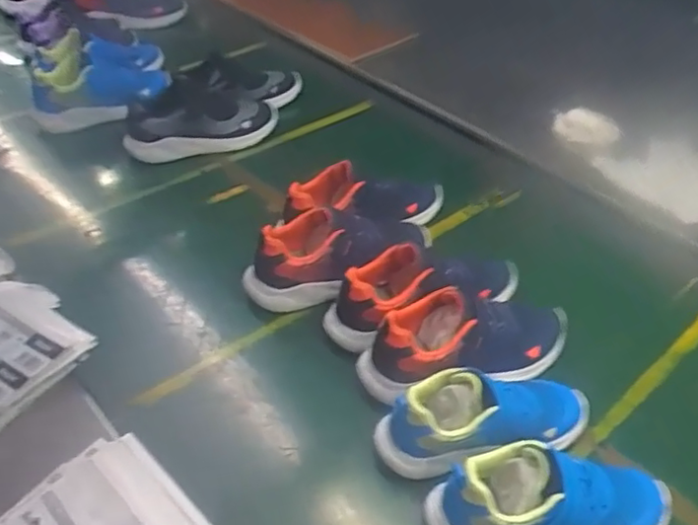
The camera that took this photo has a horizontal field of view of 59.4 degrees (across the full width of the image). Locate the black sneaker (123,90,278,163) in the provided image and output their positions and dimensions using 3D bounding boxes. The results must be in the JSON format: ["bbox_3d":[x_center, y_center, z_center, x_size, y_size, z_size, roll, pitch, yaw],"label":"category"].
[{"bbox_3d":[-0.243,-0.248,1.046,0.269,0.086,0.099,-18,47,-22],"label":"black sneaker"}]

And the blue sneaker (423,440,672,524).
[{"bbox_3d":[0.186,0.215,0.552,0.223,0.083,0.083,1,43,-3],"label":"blue sneaker"}]

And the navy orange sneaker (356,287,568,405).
[{"bbox_3d":[0.138,0.081,0.689,0.252,0.085,0.086,-10,44,-14],"label":"navy orange sneaker"}]

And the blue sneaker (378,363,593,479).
[{"bbox_3d":[0.140,0.149,0.618,0.222,0.079,0.073,-6,44,-11],"label":"blue sneaker"}]

